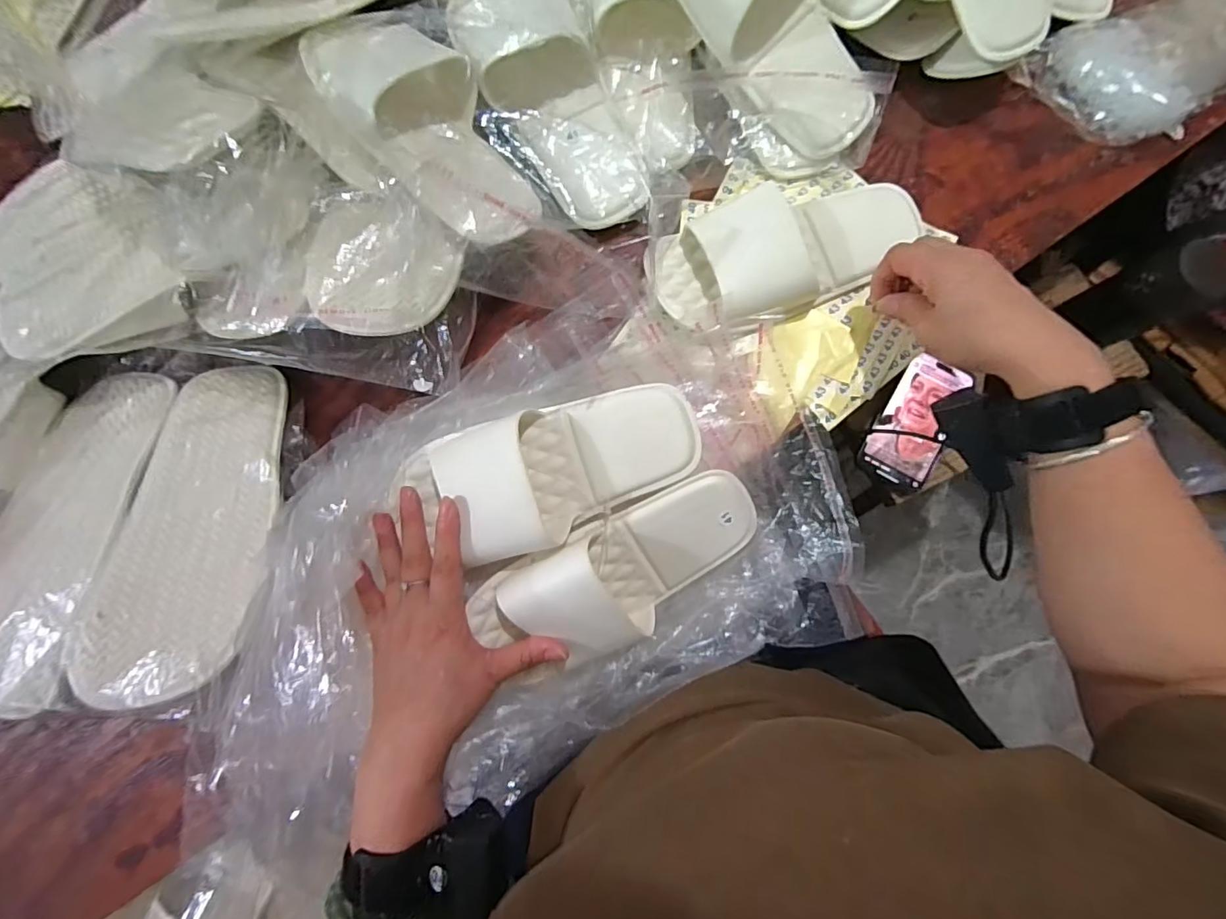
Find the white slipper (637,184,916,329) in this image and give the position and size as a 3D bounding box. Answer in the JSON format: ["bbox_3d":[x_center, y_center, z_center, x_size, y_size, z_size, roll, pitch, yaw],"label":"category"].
[{"bbox_3d":[0.145,-0.171,0.419,0.235,0.053,0.099,-19,81,-3],"label":"white slipper"}]

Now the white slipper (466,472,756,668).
[{"bbox_3d":[0.007,0.087,0.381,0.218,0.056,0.093,-21,110,-4],"label":"white slipper"}]

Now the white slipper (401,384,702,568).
[{"bbox_3d":[-0.038,0.008,0.373,0.201,0.052,0.095,-17,80,-10],"label":"white slipper"}]

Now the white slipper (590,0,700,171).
[{"bbox_3d":[0.032,-0.340,0.437,0.083,0.050,0.215,-13,93,-2],"label":"white slipper"}]

